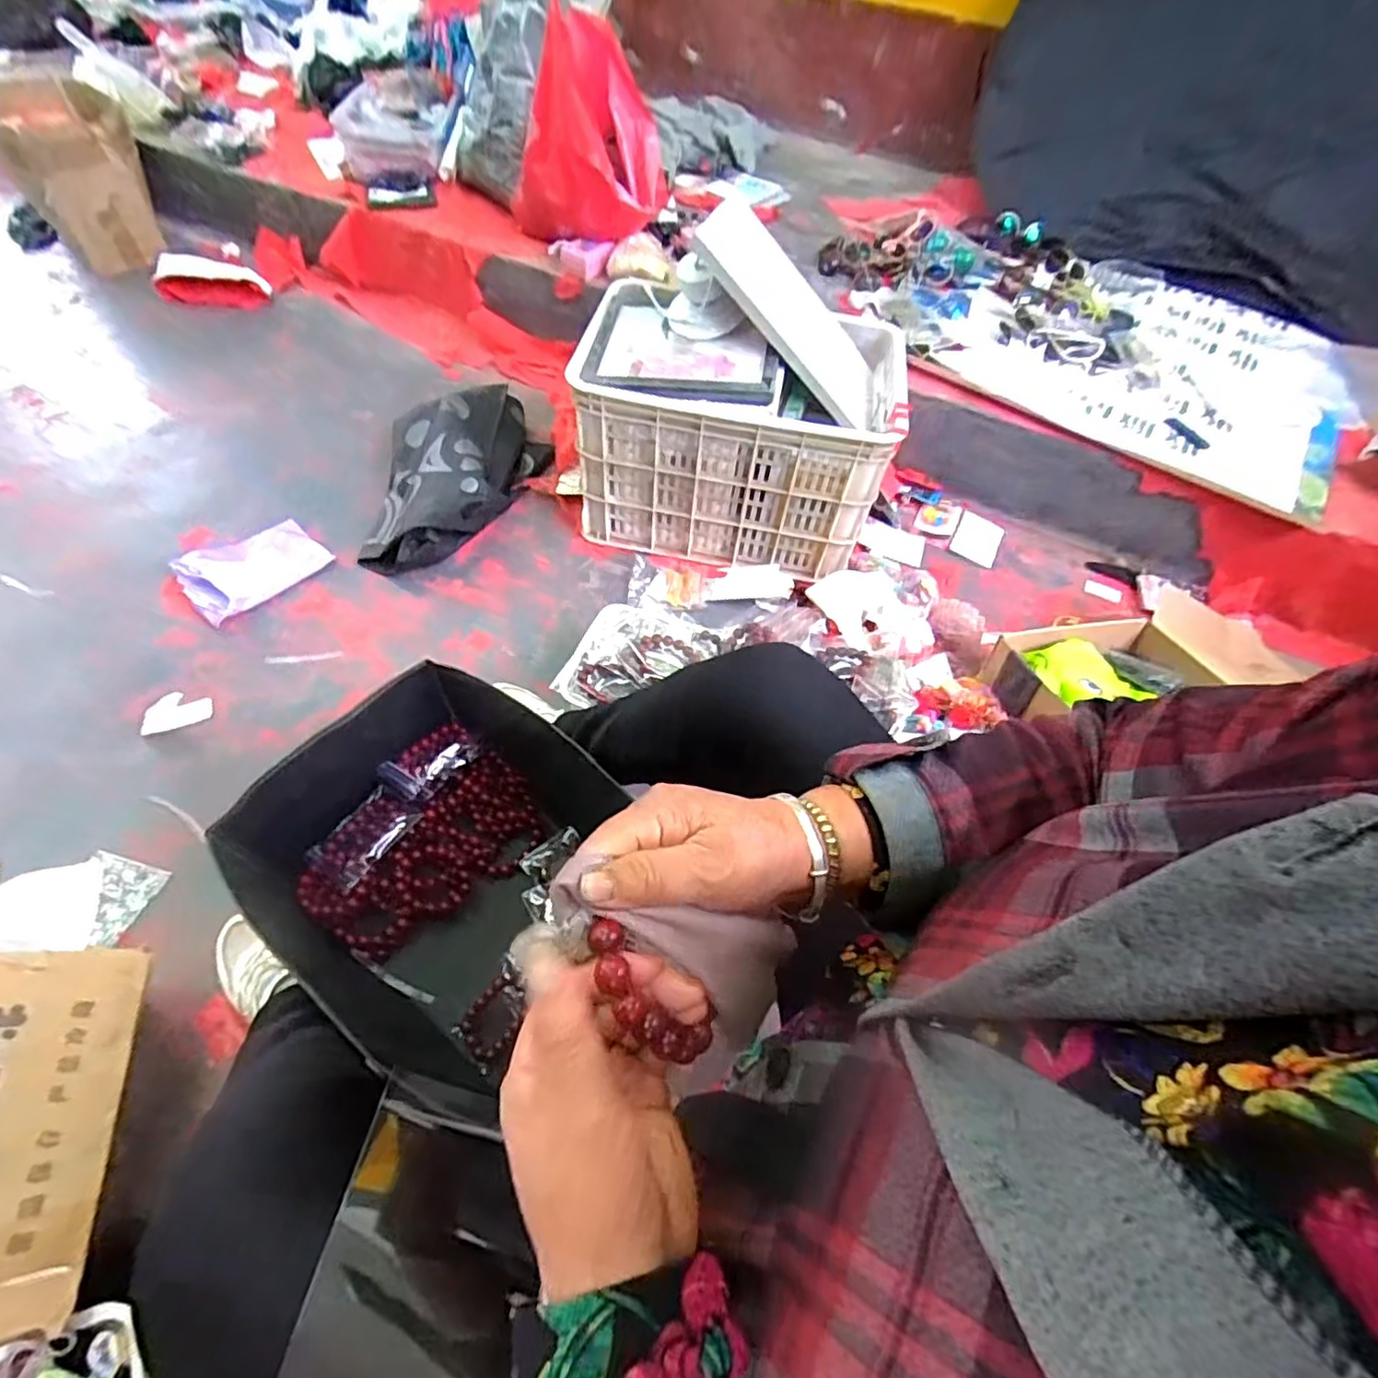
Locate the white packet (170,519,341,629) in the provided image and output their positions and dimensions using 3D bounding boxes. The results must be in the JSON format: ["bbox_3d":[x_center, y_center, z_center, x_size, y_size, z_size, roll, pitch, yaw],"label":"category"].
[{"bbox_3d":[-0.719,-0.209,1.046,0.157,0.042,0.208,36,59,20],"label":"white packet"}]

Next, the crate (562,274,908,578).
[{"bbox_3d":[0.084,-0.443,1.106,0.480,0.332,0.344,14,55,4],"label":"crate"}]

